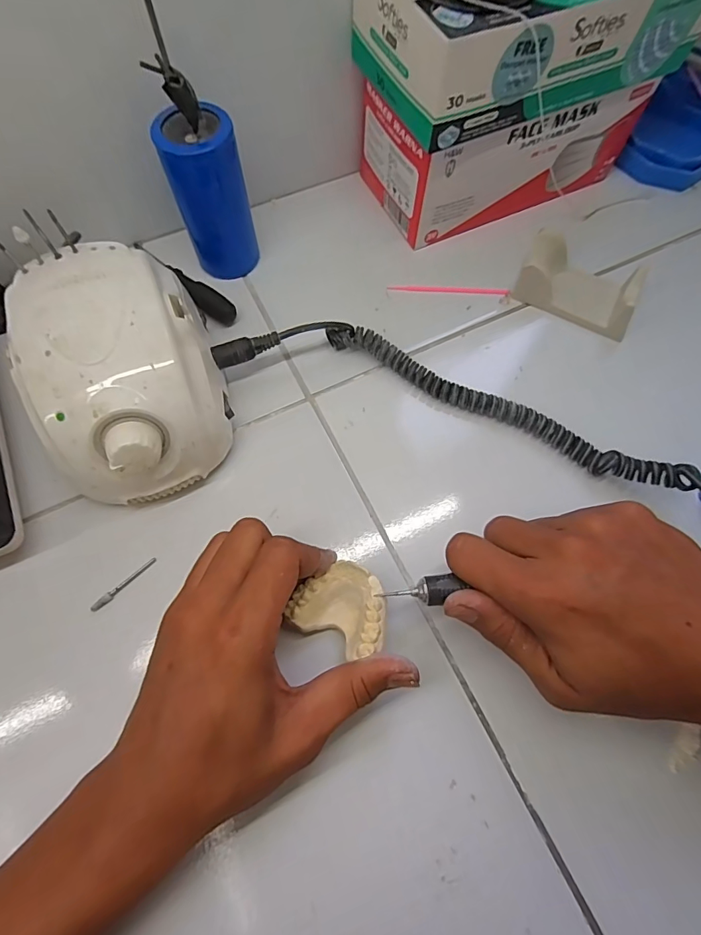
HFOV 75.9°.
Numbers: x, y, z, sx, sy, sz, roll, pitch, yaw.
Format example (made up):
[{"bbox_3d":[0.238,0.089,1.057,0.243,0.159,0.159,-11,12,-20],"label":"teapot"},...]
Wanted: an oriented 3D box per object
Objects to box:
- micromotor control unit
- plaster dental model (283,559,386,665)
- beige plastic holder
[{"bbox_3d":[-0.137,-0.055,0.281,0.105,0.083,0.139,-18,71,-8],"label":"micromotor control unit"},{"bbox_3d":[-0.003,0.078,0.255,0.051,0.025,0.044,29,71,9],"label":"plaster dental model"},{"bbox_3d":[0.180,-0.143,0.348,0.091,0.033,0.053,28,71,9],"label":"beige plastic holder"}]

